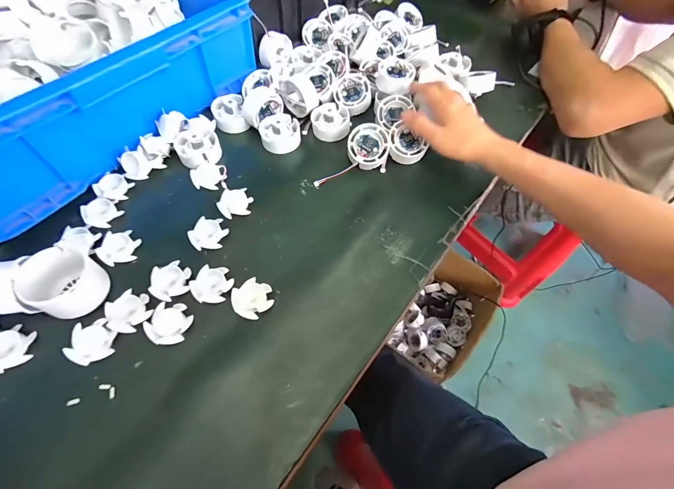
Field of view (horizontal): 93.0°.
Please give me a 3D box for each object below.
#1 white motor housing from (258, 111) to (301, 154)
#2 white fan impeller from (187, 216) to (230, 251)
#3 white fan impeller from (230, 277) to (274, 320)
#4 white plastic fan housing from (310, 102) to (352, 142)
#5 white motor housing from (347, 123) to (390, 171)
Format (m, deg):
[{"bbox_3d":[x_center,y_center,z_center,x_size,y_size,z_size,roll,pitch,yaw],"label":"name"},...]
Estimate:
[{"bbox_3d":[-0.079,-0.157,0.450,0.055,0.027,0.052,2,59,-3],"label":"white motor housing"},{"bbox_3d":[-0.147,-0.013,0.366,0.037,0.015,0.037,6,59,0],"label":"white fan impeller"},{"bbox_3d":[-0.087,0.056,0.329,0.037,0.008,0.040,2,59,-3],"label":"white fan impeller"},{"bbox_3d":[-0.009,-0.178,0.460,0.053,0.029,0.051,2,59,-3],"label":"white plastic fan housing"},{"bbox_3d":[0.040,-0.131,0.430,0.054,0.024,0.056,0,90,-10],"label":"white motor housing"}]

